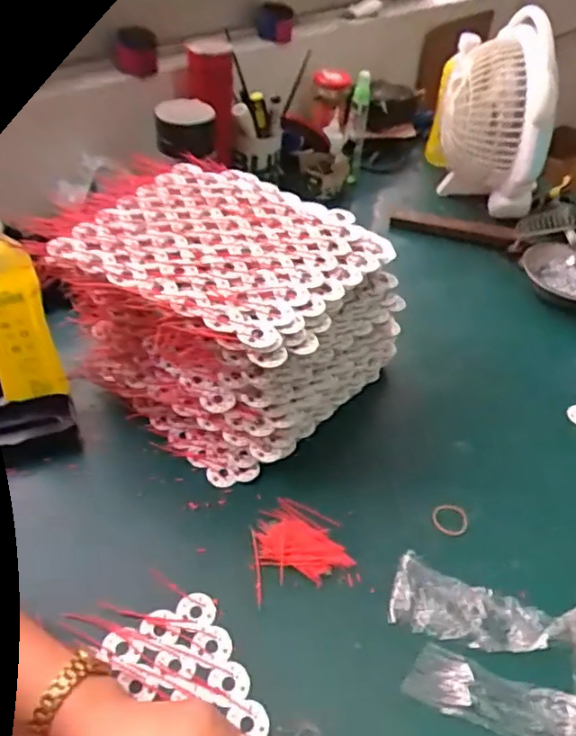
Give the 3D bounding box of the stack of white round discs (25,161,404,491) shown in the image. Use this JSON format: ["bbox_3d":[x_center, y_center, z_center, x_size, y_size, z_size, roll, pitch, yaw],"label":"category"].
[{"bbox_3d":[-0.059,-0.064,0.618,0.279,0.189,0.256,28,49,21],"label":"stack of white round discs"}]

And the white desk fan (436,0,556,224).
[{"bbox_3d":[0.320,-0.387,0.923,0.175,0.255,0.196,16,47,11],"label":"white desk fan"}]

